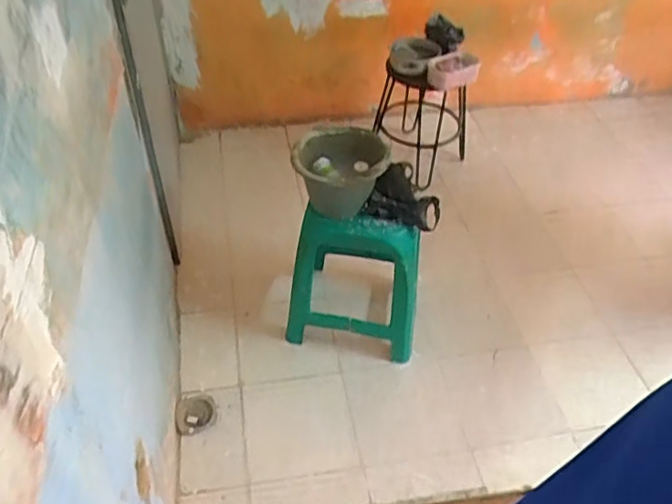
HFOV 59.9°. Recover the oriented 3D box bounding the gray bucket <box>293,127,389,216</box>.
[{"bbox_3d":[0.010,-0.223,1.573,0.237,0.157,0.241,1,45,-1],"label":"gray bucket"}]

